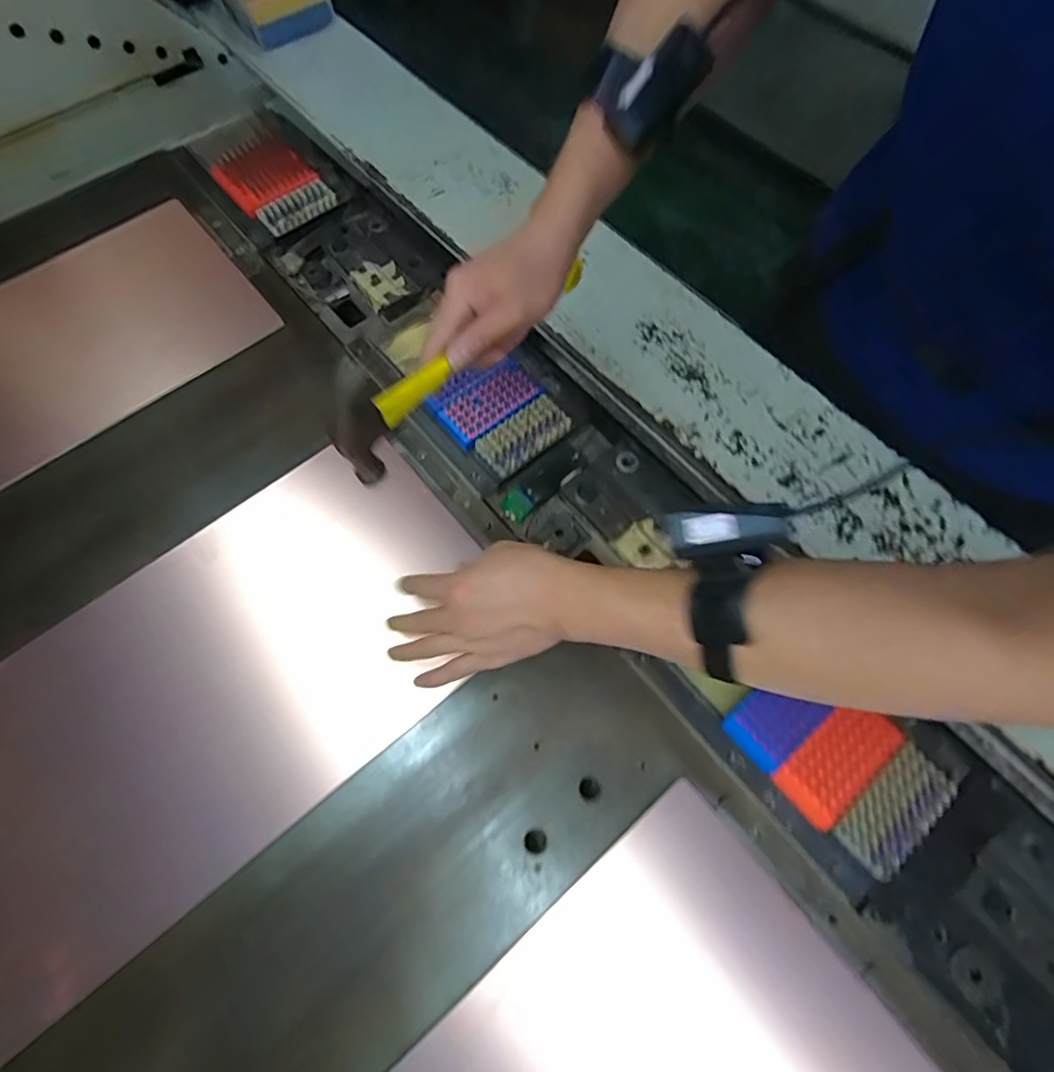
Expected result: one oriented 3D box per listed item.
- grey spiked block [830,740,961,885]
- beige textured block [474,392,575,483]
[{"bbox_3d":[0.300,0.220,0.438,0.104,0.020,0.051,-38,72,-13],"label":"grey spiked block"},{"bbox_3d":[-0.003,-0.109,0.577,0.101,0.020,0.051,-37,71,-13],"label":"beige textured block"}]

